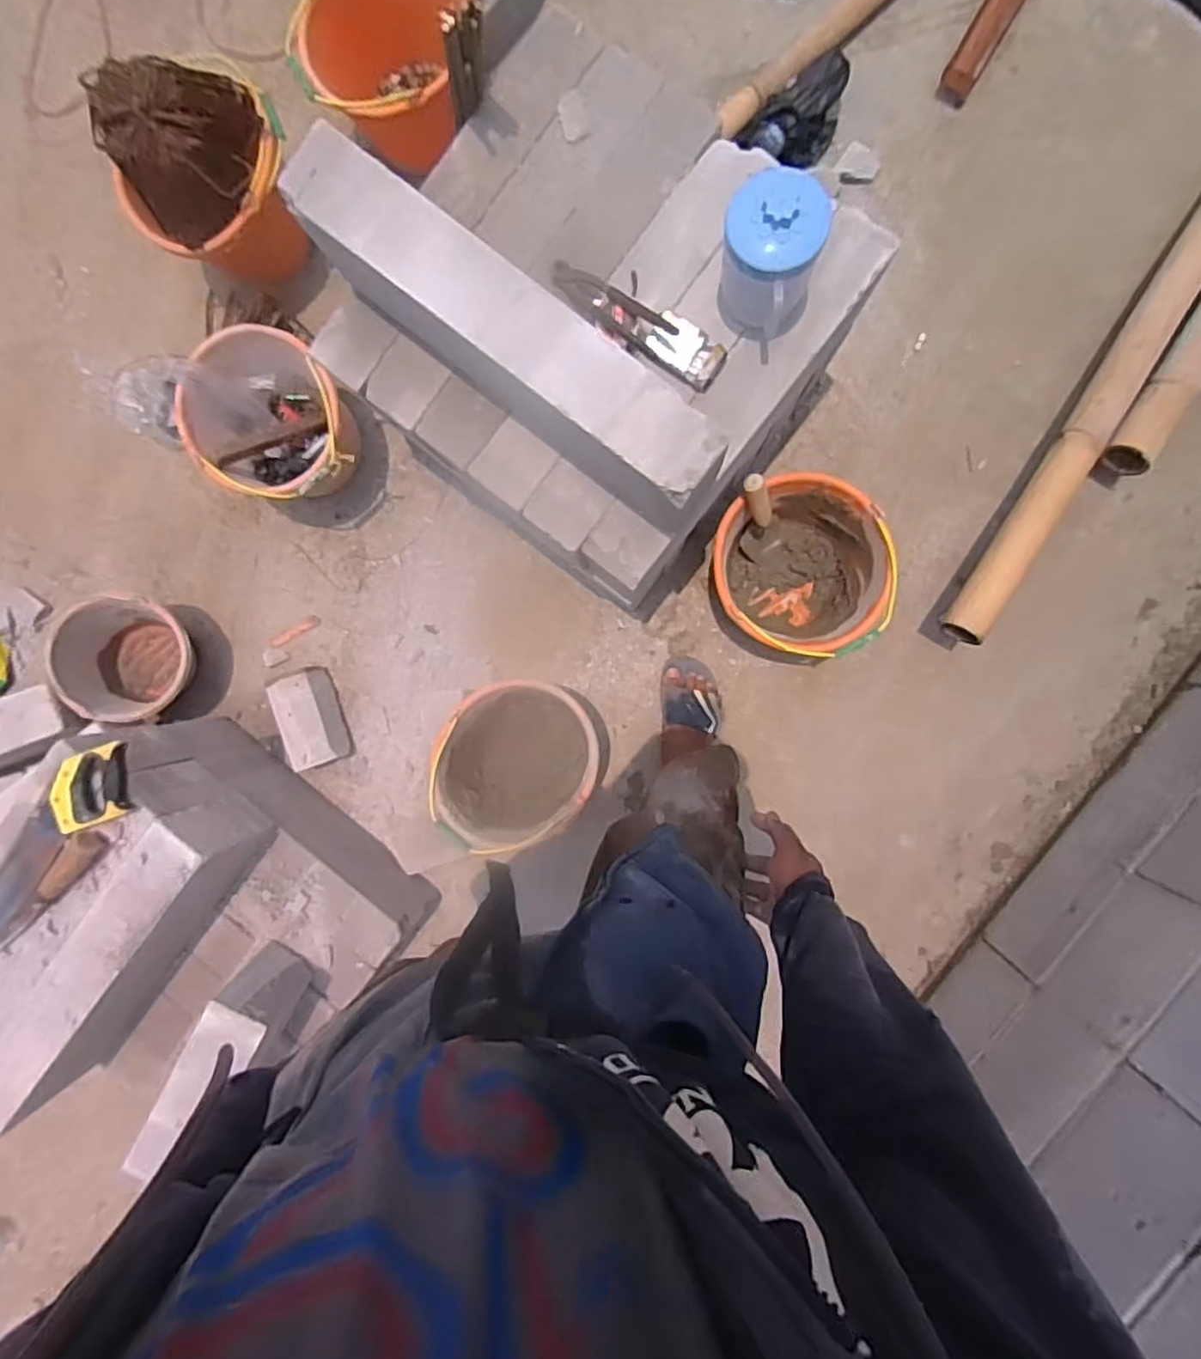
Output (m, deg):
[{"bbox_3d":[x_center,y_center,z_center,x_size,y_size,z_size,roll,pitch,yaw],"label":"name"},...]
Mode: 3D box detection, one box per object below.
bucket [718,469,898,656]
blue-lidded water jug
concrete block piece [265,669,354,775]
[{"bbox_3d":[0.352,-0.202,1.207,0.286,0.237,0.294,0,93,5],"label":"bucket"},{"bbox_3d":[0.207,-0.521,0.836,0.115,0.172,0.119,0,89,5],"label":"blue-lidded water jug"},{"bbox_3d":[-0.596,0.082,1.367,0.096,0.097,0.185,-17,88,5],"label":"concrete block piece"}]

